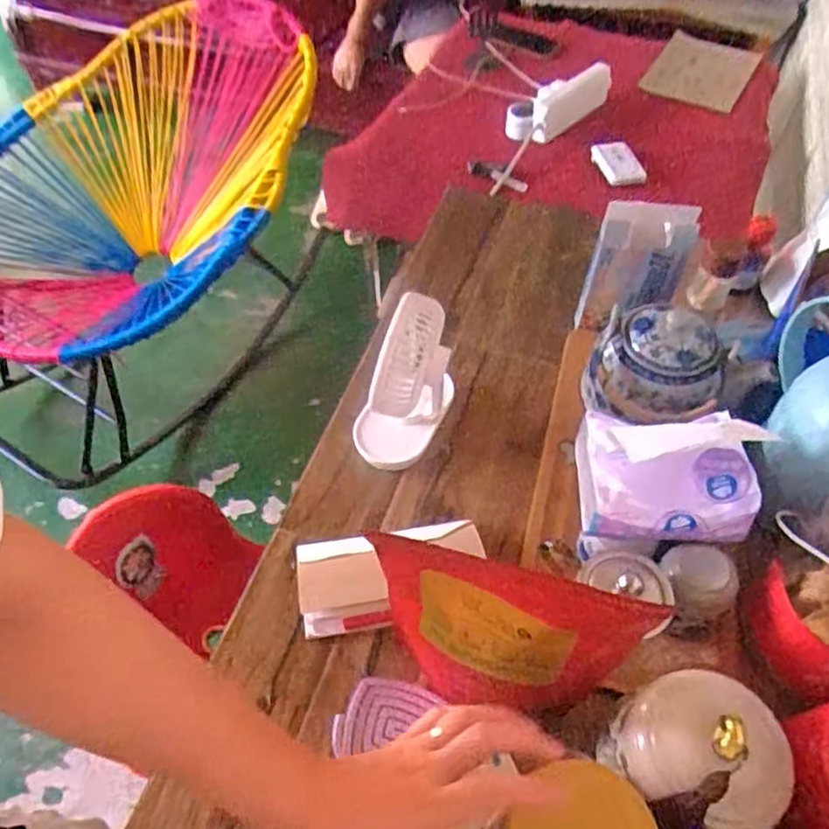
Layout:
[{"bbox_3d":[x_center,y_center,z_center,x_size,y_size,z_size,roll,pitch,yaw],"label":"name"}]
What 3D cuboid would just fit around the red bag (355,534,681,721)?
[{"bbox_3d":[0.053,0.153,0.475,0.168,0.207,0.027,17,55,12],"label":"red bag"}]

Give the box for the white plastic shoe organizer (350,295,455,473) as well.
[{"bbox_3d":[-0.003,-0.028,0.707,0.064,0.170,0.124,29,58,20],"label":"white plastic shoe organizer"}]

